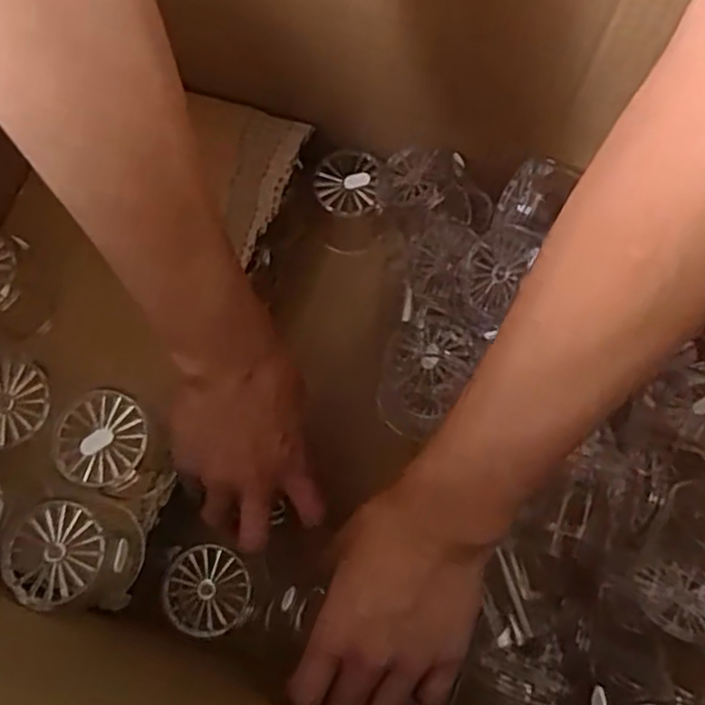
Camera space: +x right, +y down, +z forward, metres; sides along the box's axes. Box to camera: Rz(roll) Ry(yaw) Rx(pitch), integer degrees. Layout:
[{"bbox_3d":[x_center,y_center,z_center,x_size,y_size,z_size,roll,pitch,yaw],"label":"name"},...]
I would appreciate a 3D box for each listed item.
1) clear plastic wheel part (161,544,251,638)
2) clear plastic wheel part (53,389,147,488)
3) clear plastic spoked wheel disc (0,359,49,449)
[{"bbox_3d":[-0.086,0.139,0.420,0.049,0.006,0.050,0,73,1],"label":"clear plastic wheel part"},{"bbox_3d":[-0.134,0.045,0.376,0.049,0.004,0.050,-4,73,0],"label":"clear plastic wheel part"},{"bbox_3d":[-0.188,0.027,0.384,0.049,0.007,0.046,-12,73,-2],"label":"clear plastic spoked wheel disc"}]

